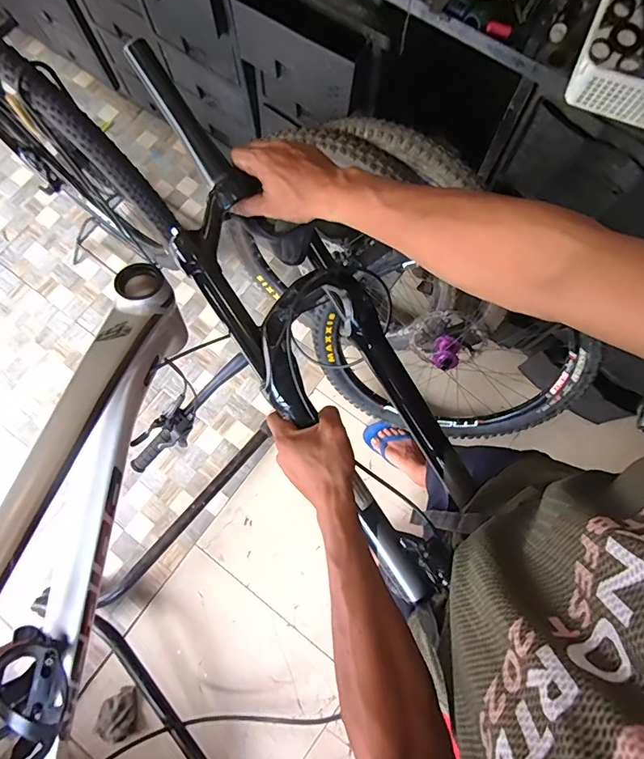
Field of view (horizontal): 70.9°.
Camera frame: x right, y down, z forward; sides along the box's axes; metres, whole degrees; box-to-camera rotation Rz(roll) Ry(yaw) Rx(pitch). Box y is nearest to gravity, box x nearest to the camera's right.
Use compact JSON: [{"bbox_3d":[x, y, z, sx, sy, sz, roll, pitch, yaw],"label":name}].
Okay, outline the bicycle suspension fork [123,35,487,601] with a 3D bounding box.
[{"bbox_3d":[-0.014,-0.061,0.529,0.177,0.110,0.691,-35,100,-8],"label":"bicycle suspension fork"}]

